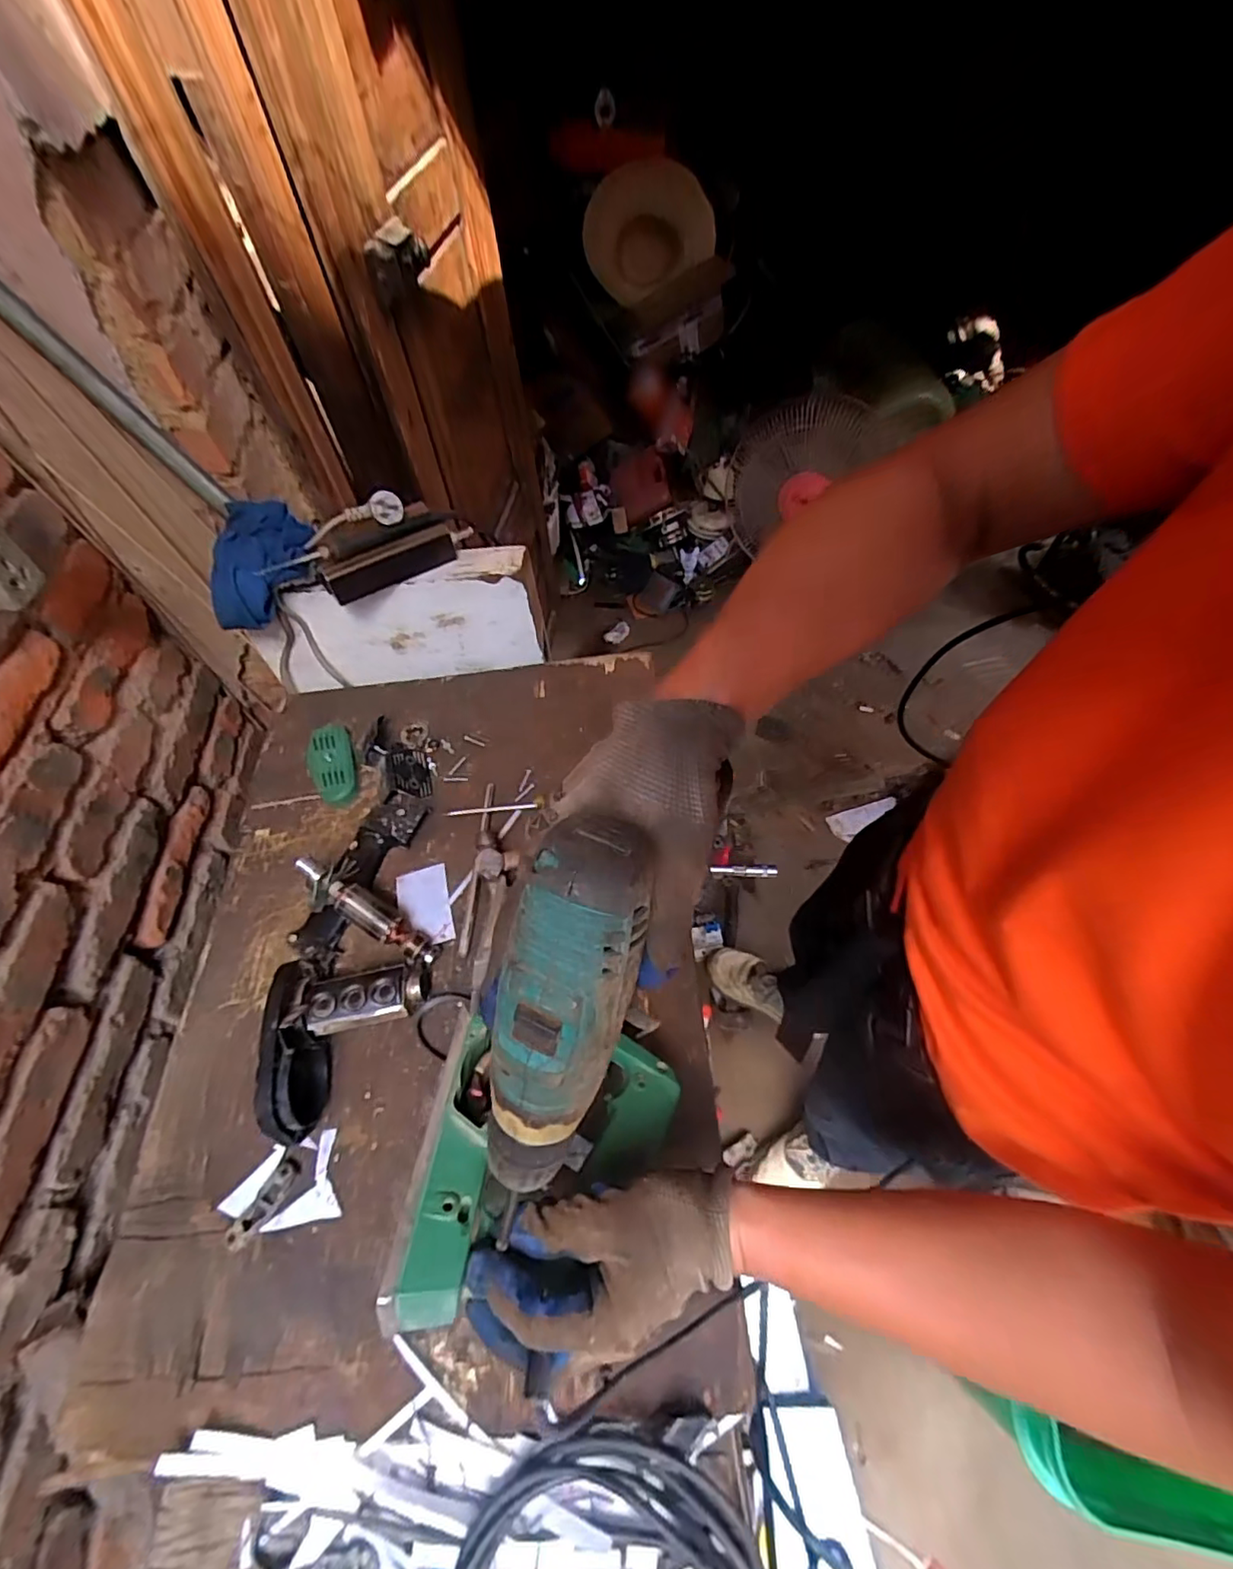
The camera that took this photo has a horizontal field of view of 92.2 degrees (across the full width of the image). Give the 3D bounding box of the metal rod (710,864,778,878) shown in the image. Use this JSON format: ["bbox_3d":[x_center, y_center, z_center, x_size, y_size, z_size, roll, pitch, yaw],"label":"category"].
[{"bbox_3d":[0.124,0.083,0.577,0.063,0.009,0.011,1,57,5],"label":"metal rod"}]

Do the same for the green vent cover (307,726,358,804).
[{"bbox_3d":[-0.326,-0.026,0.677,0.052,0.017,0.112,-21,58,-9],"label":"green vent cover"}]

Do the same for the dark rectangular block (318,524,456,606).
[{"bbox_3d":[-0.254,-0.250,0.664,0.146,0.040,0.026,-27,59,-13],"label":"dark rectangular block"}]

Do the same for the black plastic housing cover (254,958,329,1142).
[{"bbox_3d":[-0.262,0.214,0.487,0.024,0.074,0.138,-13,57,-4],"label":"black plastic housing cover"}]

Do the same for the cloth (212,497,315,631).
[{"bbox_3d":[-0.404,-0.259,0.680,0.118,0.074,0.136,-11,57,-2],"label":"cloth"}]

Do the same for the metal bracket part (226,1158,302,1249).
[{"bbox_3d":[-0.275,0.325,0.462,0.018,0.009,0.062,24,62,19],"label":"metal bracket part"}]

